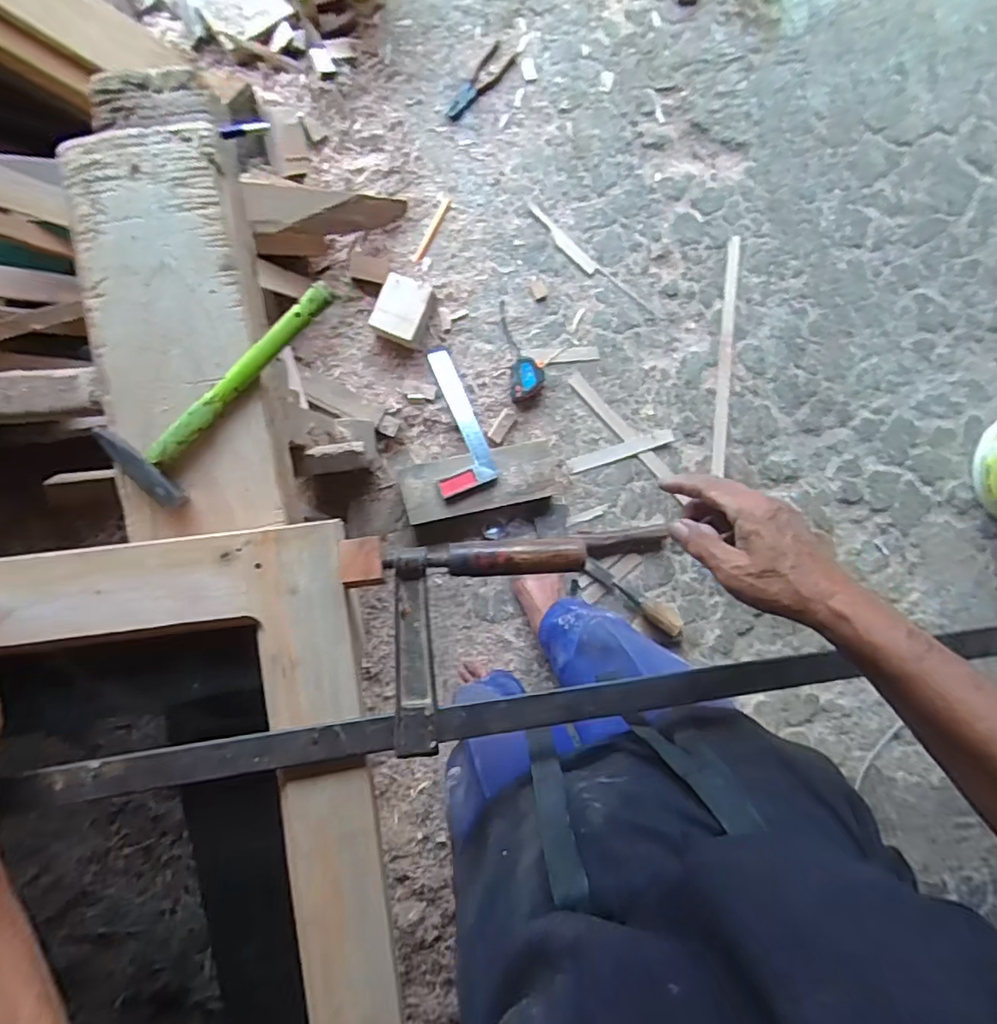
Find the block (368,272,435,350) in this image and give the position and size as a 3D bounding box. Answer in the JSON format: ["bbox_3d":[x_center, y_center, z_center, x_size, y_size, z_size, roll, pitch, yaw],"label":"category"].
[{"bbox_3d":[-0.190,-0.406,1.166,0.099,0.067,0.125,19,92,-1],"label":"block"}]

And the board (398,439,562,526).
[{"bbox_3d":[-0.033,-0.070,1.199,0.330,0.061,0.119,-12,86,-7],"label":"board"}]

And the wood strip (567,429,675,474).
[{"bbox_3d":[0.263,-0.131,1.243,0.229,0.004,0.035,-19,92,0],"label":"wood strip"}]

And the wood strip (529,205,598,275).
[{"bbox_3d":[0.135,-0.578,1.233,0.190,0.008,0.031,42,91,-2],"label":"wood strip"}]

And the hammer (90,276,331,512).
[{"bbox_3d":[-0.238,-0.116,0.505,0.078,0.032,0.233,42,91,-2],"label":"hammer"}]

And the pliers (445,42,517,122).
[{"bbox_3d":[-0.039,-0.889,1.207,0.056,0.008,0.187,37,92,-1],"label":"pliers"}]

